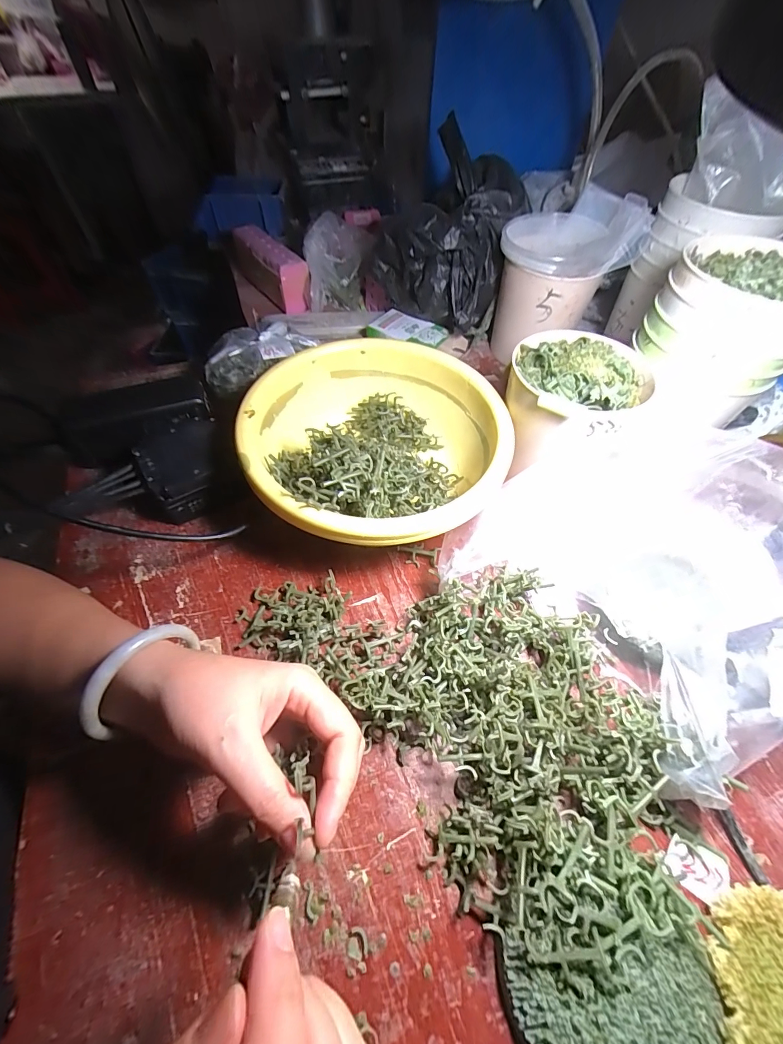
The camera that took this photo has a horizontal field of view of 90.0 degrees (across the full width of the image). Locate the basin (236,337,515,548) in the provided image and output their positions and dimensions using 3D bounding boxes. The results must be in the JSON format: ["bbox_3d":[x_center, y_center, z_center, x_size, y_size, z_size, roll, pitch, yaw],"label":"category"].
[{"bbox_3d":[-0.015,-0.069,0.364,0.212,0.093,0.229,1,55,-1],"label":"basin"}]

